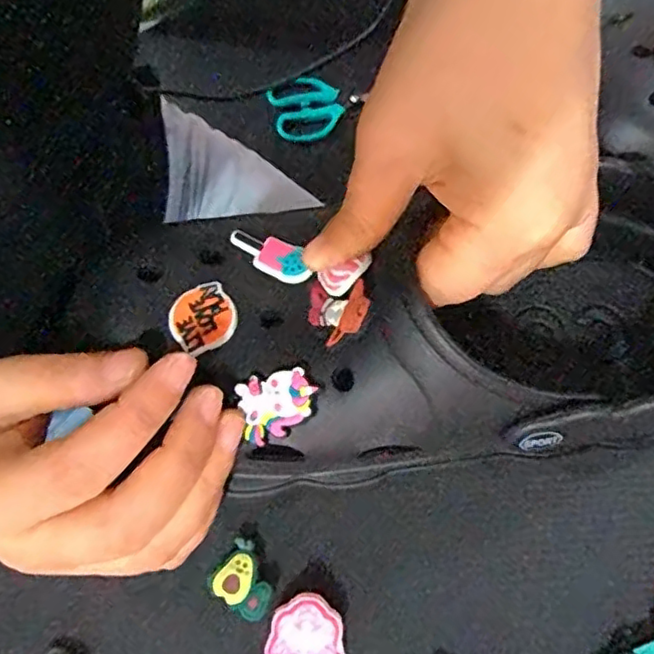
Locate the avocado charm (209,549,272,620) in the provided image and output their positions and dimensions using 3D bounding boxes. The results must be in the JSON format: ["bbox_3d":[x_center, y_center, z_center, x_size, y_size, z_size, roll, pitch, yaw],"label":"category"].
[{"bbox_3d":[-0.033,0.103,0.248,0.024,0.007,0.020,37,75,12],"label":"avocado charm"}]

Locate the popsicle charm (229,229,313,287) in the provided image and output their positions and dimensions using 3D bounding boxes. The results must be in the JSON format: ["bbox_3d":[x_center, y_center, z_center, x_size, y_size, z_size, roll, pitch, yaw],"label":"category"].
[{"bbox_3d":[-0.020,-0.026,0.227,0.033,0.004,0.014,34,74,15],"label":"popsicle charm"}]

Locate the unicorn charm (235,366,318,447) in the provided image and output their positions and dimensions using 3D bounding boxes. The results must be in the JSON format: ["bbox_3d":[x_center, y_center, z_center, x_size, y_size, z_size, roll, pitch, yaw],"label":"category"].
[{"bbox_3d":[-0.016,0.026,0.207,0.025,0.004,0.021,-12,85,11],"label":"unicorn charm"}]

